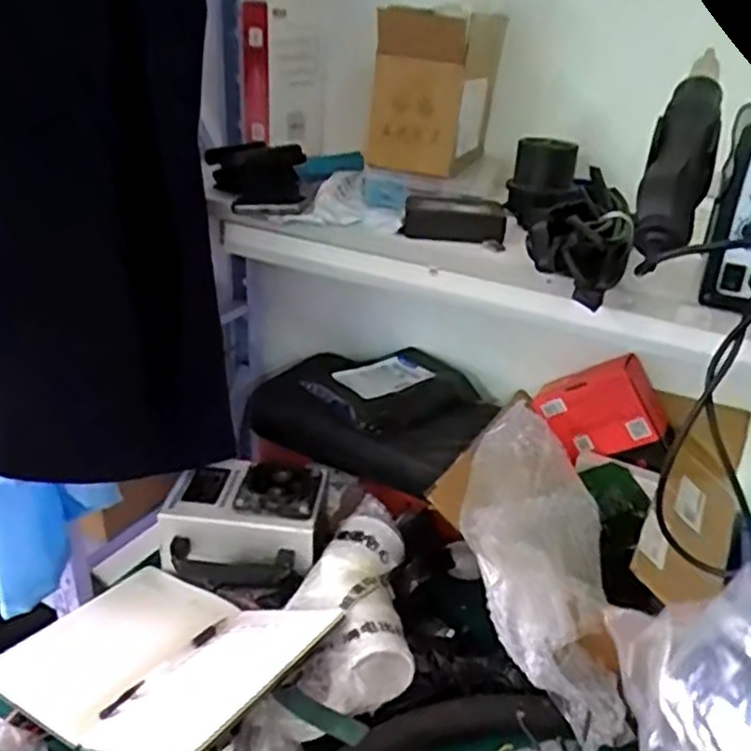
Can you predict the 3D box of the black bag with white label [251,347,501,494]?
[{"bbox_3d":[-0.006,0.044,0.988,0.305,0.074,0.248,13,28,18],"label":"black bag with white label"}]

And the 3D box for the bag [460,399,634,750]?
[{"bbox_3d":[0.162,0.176,0.751,0.139,0.111,0.348,2,44,-3],"label":"bag"}]

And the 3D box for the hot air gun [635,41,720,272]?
[{"bbox_3d":[0.235,-0.177,0.569,0.047,0.036,0.262,14,54,20],"label":"hot air gun"}]

